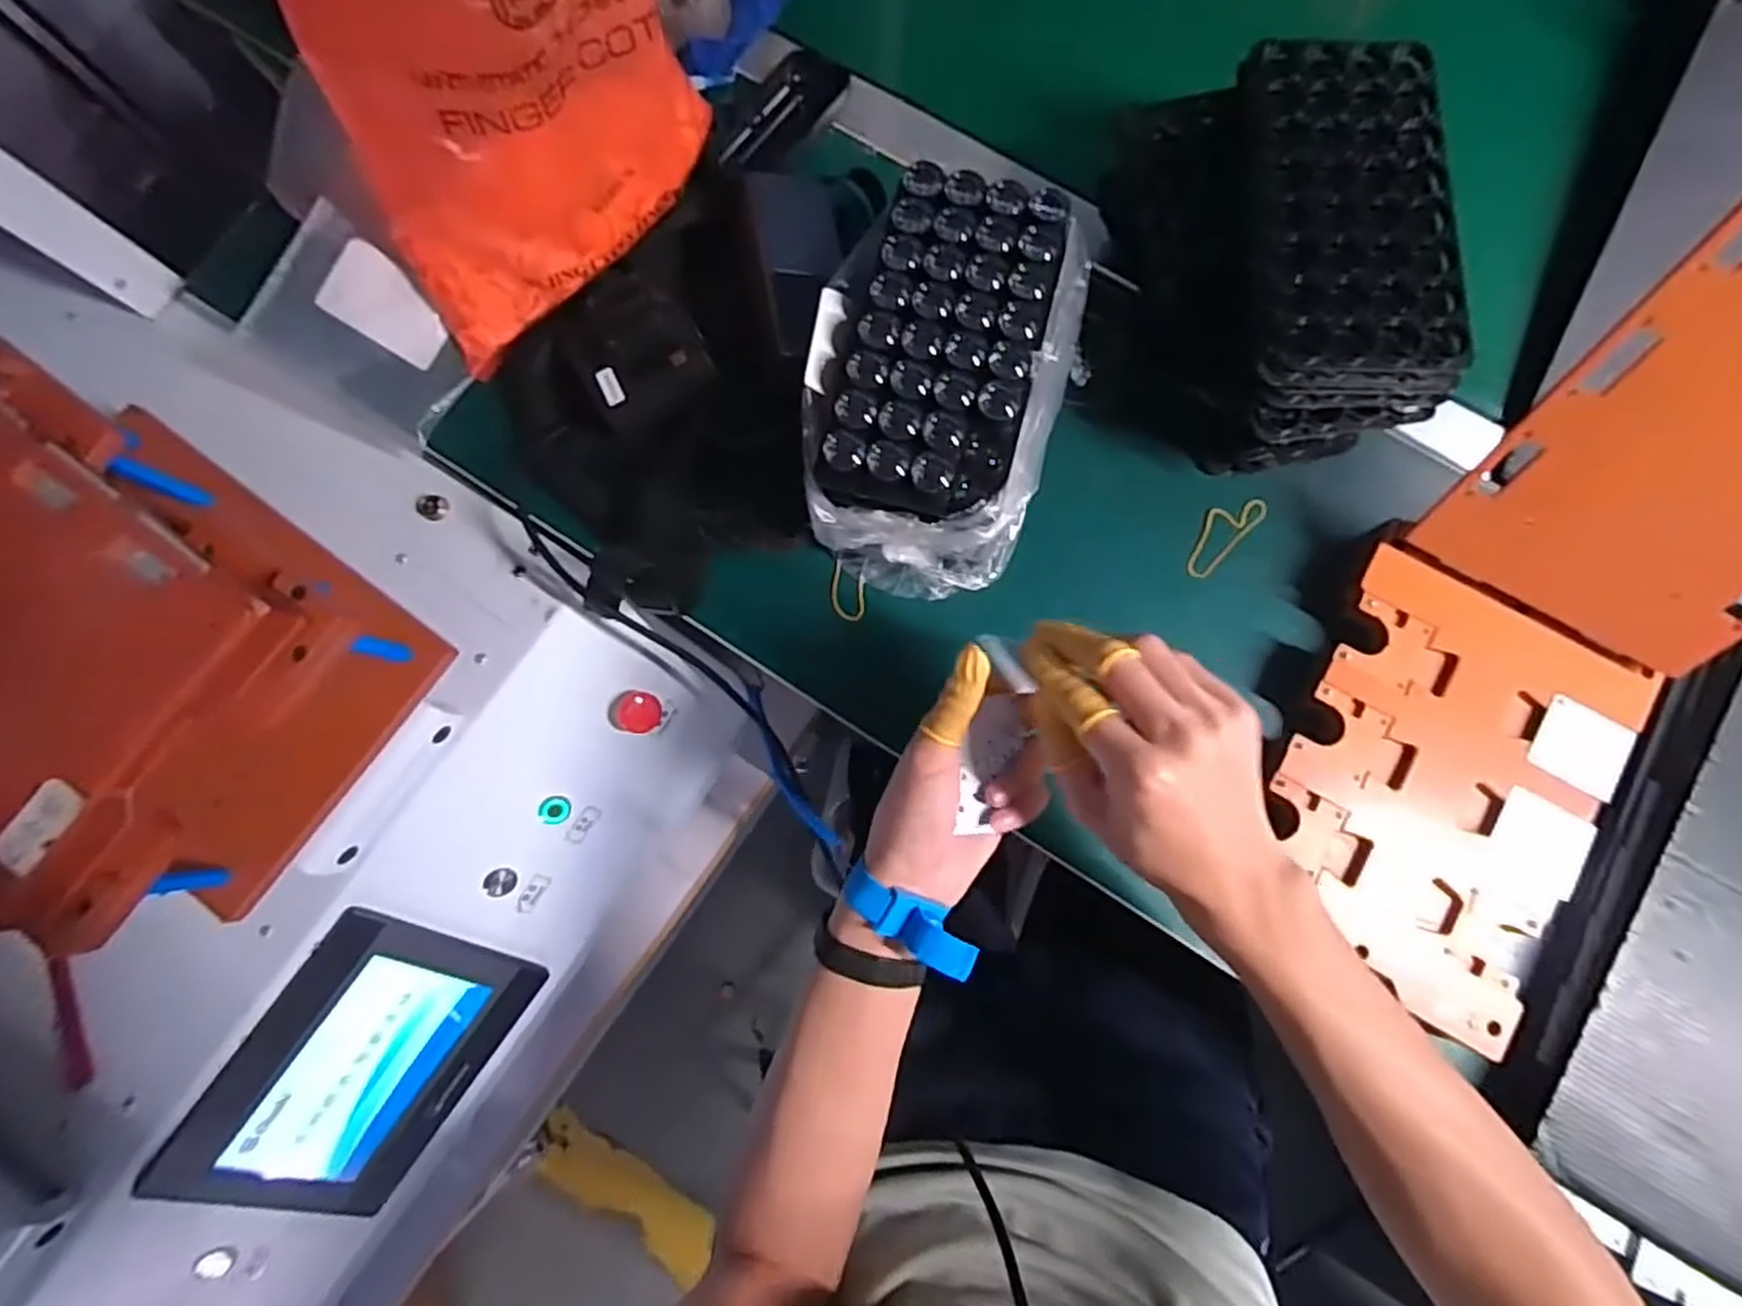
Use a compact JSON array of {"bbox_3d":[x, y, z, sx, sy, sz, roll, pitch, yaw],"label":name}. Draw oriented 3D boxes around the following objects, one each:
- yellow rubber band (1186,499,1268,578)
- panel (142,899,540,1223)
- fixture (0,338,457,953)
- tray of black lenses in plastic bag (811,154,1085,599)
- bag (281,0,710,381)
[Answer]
[{"bbox_3d":[0.227,-0.079,0.498,0.070,0.004,0.027,-43,83,-6],"label":"yellow rubber band"},{"bbox_3d":[-0.332,0.272,0.502,0.142,0.010,0.195,42,79,-34],"label":"panel"},{"bbox_3d":[-0.413,-0.007,0.402,0.266,0.134,0.200,33,83,6],"label":"fixture"},{"bbox_3d":[0.039,-0.154,0.459,0.141,0.103,0.213,15,81,3],"label":"tray of black lenses in plastic bag"},{"bbox_3d":[-0.224,-0.336,0.409,0.222,0.235,0.164,-42,82,-6],"label":"bag"}]

